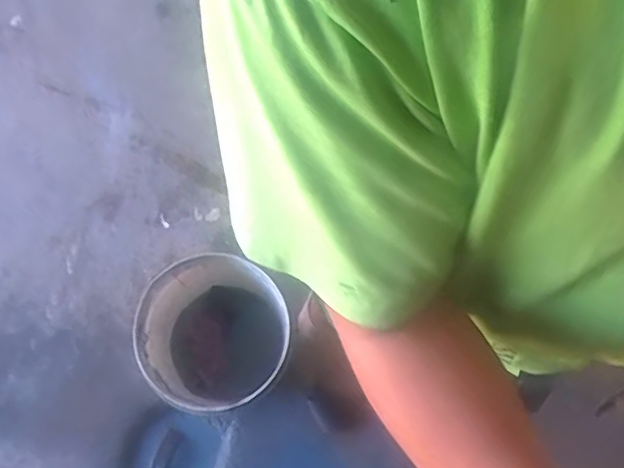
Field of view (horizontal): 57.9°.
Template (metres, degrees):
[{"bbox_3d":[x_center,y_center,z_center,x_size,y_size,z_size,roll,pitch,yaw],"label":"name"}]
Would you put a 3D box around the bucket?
[{"bbox_3d":[-0.206,0.217,1.202,0.286,0.262,0.285,1,72,-2],"label":"bucket"}]

